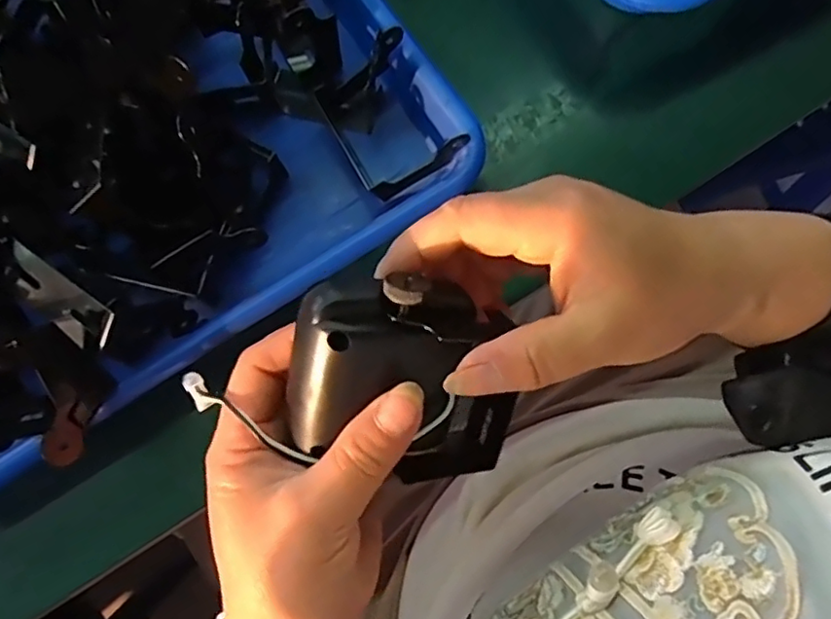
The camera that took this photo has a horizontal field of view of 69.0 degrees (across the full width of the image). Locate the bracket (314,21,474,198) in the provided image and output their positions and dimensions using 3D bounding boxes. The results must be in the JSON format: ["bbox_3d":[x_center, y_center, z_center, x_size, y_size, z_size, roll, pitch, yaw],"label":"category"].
[{"bbox_3d":[-0.015,-0.098,0.306,0.051,0.034,0.078,-28,79,-4],"label":"bracket"}]

